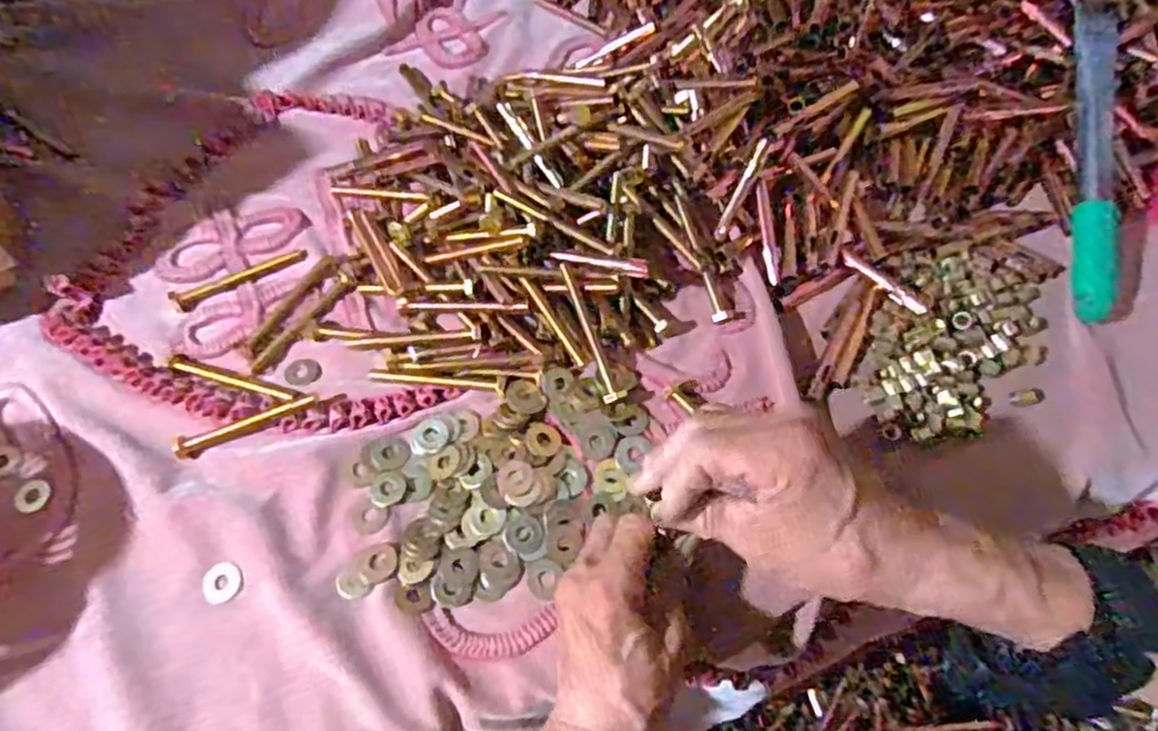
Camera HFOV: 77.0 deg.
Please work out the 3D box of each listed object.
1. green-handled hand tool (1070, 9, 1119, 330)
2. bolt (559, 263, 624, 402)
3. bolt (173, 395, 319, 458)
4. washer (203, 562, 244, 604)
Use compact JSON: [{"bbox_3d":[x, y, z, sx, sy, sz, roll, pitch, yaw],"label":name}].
[{"bbox_3d":[0.389,-0.153,0.547,0.030,0.018,0.242,4,83,5],"label":"green-handled hand tool"},{"bbox_3d":[0.006,-0.024,0.520,0.013,0.017,0.105,-20,83,-7],"label":"bolt"},{"bbox_3d":[-0.238,0.041,0.522,0.104,0.008,0.016,-21,65,-7],"label":"bolt"},{"bbox_3d":[-0.232,0.142,0.475,0.026,0.004,0.025,-15,81,-5],"label":"washer"}]

